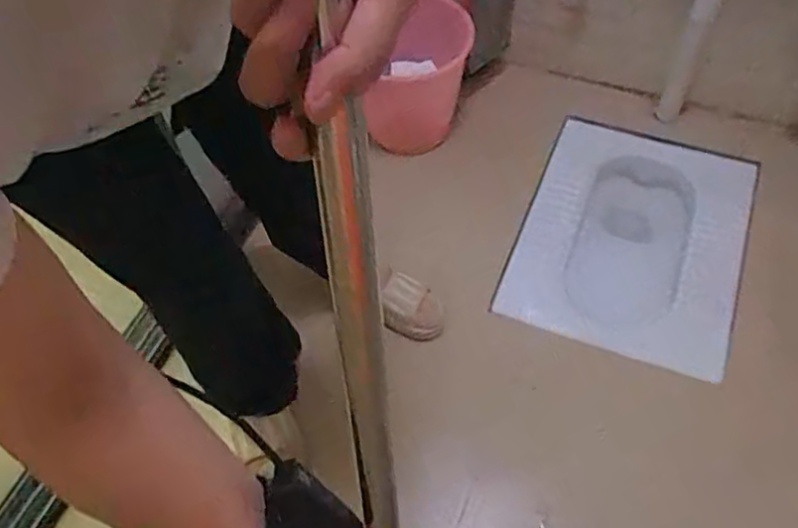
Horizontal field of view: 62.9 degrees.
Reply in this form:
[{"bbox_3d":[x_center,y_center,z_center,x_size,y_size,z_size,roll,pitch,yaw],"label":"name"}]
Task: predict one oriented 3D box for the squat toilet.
[{"bbox_3d":[0.488,-0.068,1.381,0.437,0.115,0.570,19,57,14],"label":"squat toilet"}]

